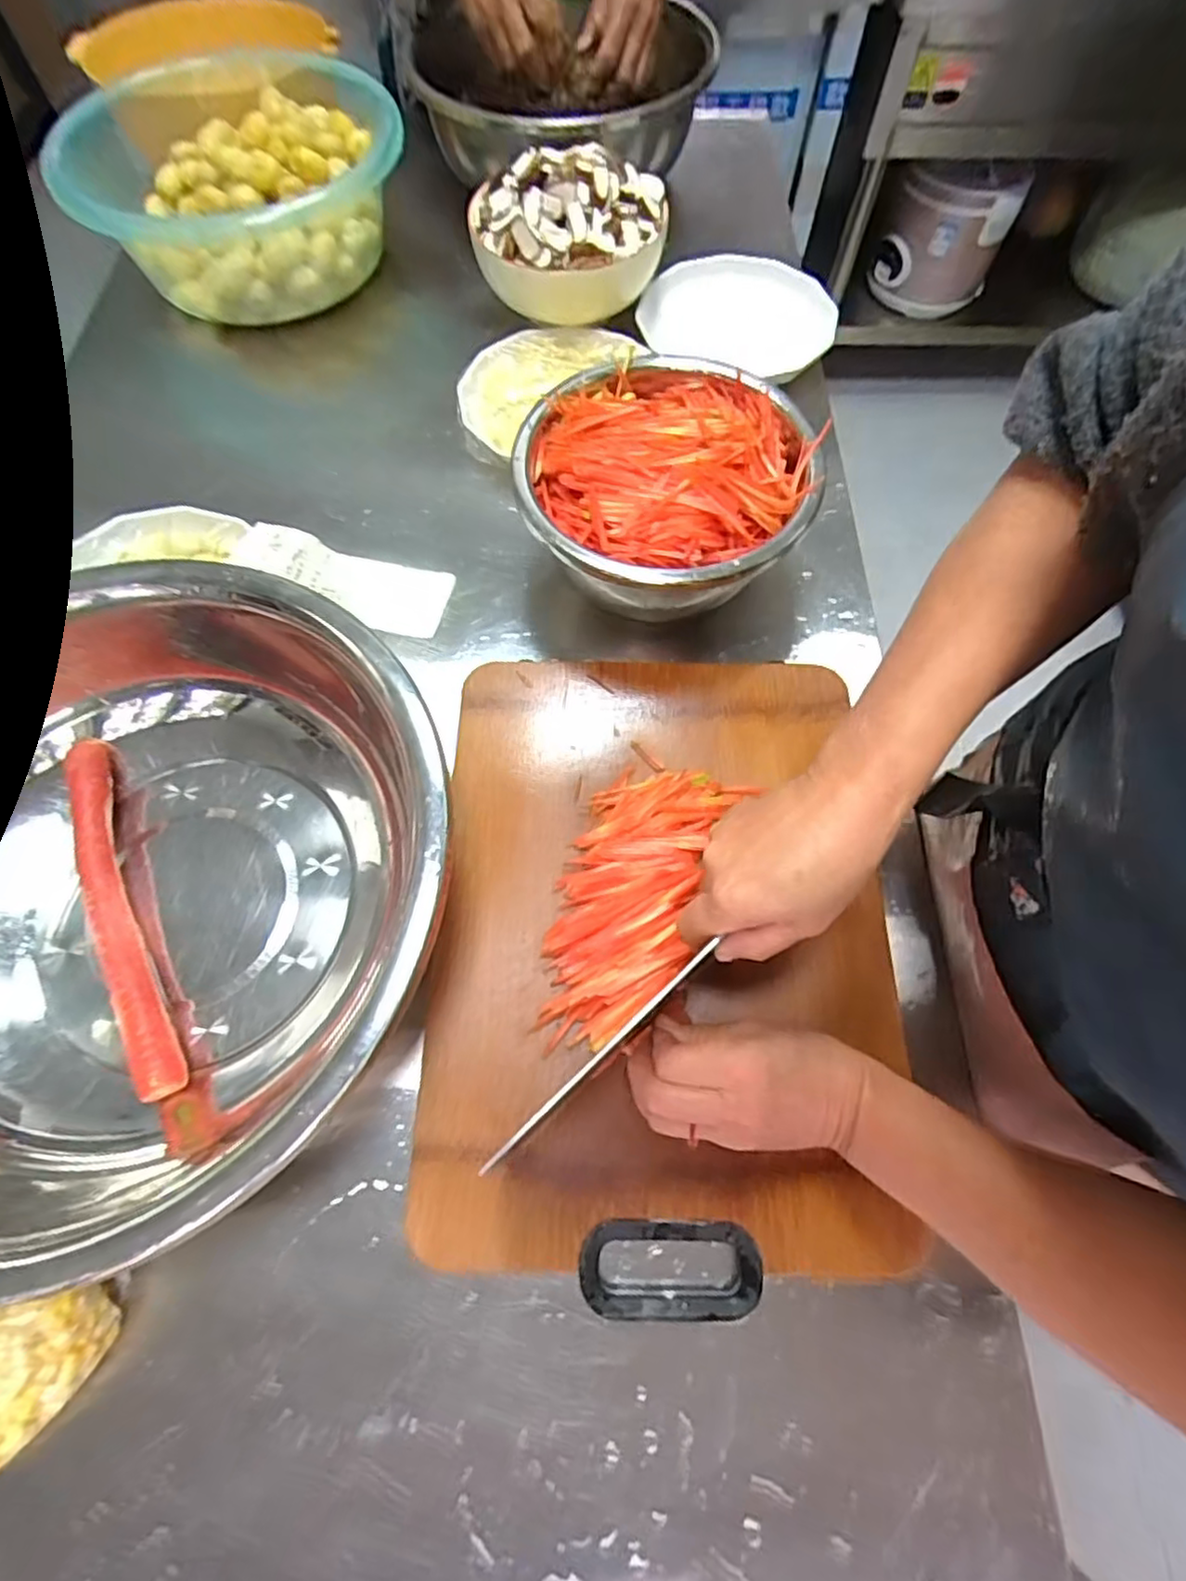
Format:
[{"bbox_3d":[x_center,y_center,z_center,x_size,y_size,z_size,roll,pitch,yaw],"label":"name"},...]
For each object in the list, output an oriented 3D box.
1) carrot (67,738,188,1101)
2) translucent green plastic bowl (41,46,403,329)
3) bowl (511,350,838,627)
[{"bbox_3d":[-0.316,0.079,0.443,0.033,0.025,0.252,-22,68,-10],"label":"carrot"},{"bbox_3d":[-0.355,-0.660,0.716,0.294,0.110,0.305,0,66,0],"label":"translucent green plastic bowl"},{"bbox_3d":[0.056,-0.238,0.524,0.217,0.087,0.232,0,66,0],"label":"bowl"}]

